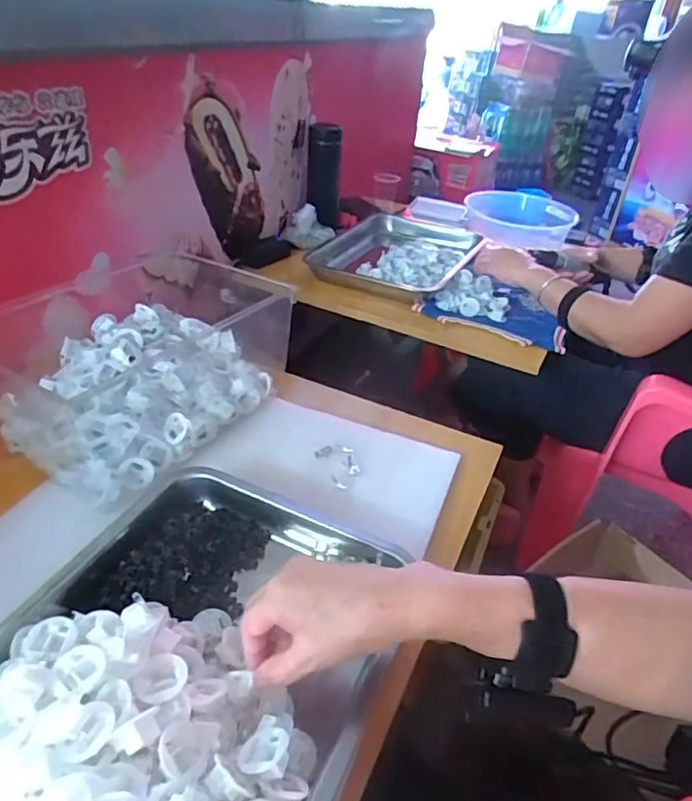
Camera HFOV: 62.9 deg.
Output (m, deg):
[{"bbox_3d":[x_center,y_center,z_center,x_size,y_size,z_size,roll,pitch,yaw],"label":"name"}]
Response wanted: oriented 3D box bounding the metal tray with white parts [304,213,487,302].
[{"bbox_3d":[0.113,-0.310,1.185,0.285,0.041,0.368,24,38,24],"label":"metal tray with white parts"}]

